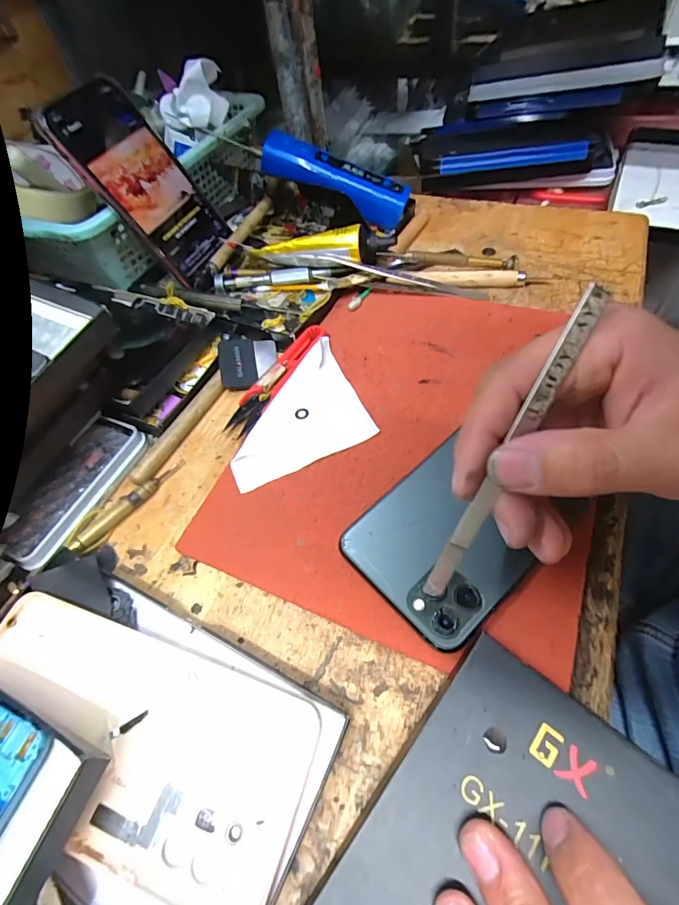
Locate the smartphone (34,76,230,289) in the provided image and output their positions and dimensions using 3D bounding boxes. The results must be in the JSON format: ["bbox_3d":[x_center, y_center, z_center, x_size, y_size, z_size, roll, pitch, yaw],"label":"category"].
[{"bbox_3d":[-0.145,-0.201,0.324,0.007,0.132,0.071,3,53,46],"label":"smartphone"}]

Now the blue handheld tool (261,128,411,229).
[{"bbox_3d":[-0.004,-0.239,0.374,0.130,0.033,0.022,21,57,-5],"label":"blue handheld tool"}]

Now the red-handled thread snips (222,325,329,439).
[{"bbox_3d":[-0.042,-0.052,0.293,0.022,0.017,0.099,25,62,21],"label":"red-handled thread snips"}]

